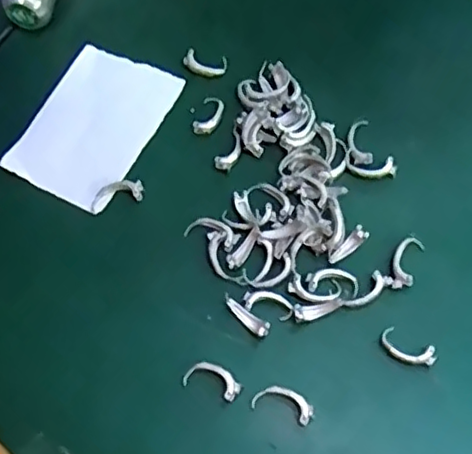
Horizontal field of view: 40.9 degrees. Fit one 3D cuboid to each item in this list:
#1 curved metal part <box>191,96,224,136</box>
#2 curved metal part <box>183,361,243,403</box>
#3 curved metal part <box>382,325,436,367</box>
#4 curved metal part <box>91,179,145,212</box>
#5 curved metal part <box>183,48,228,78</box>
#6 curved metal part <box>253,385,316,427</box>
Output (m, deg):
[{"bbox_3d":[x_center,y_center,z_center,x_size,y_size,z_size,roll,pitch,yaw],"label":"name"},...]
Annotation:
[{"bbox_3d":[-0.012,-0.051,0.287,0.011,0.004,0.021,18,70,10],"label":"curved metal part"},{"bbox_3d":[-0.008,0.058,0.243,0.022,0.005,0.012,18,70,10],"label":"curved metal part"},{"bbox_3d":[0.066,0.047,0.245,0.021,0.004,0.010,30,72,14],"label":"curved metal part"},{"bbox_3d":[-0.052,-0.015,0.277,0.023,0.006,0.012,-11,68,-2],"label":"curved metal part"},{"bbox_3d":[-0.014,-0.076,0.297,0.020,0.005,0.011,11,69,7],"label":"curved metal part"},{"bbox_3d":[0.018,0.066,0.240,0.023,0.005,0.011,17,69,9],"label":"curved metal part"}]

